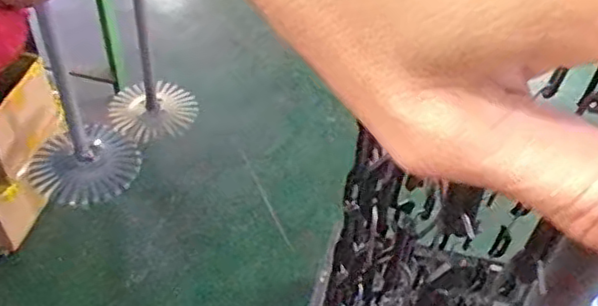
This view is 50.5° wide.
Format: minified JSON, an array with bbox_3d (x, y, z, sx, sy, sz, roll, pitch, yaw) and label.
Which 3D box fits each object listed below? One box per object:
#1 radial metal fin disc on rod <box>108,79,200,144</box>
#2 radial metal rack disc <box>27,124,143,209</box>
[{"bbox_3d":[-0.359,-0.107,1.533,0.190,0.050,0.187,31,67,22],"label":"radial metal fin disc on rod"},{"bbox_3d":[-0.408,0.020,1.249,0.188,0.069,0.201,2,47,-2],"label":"radial metal rack disc"}]

